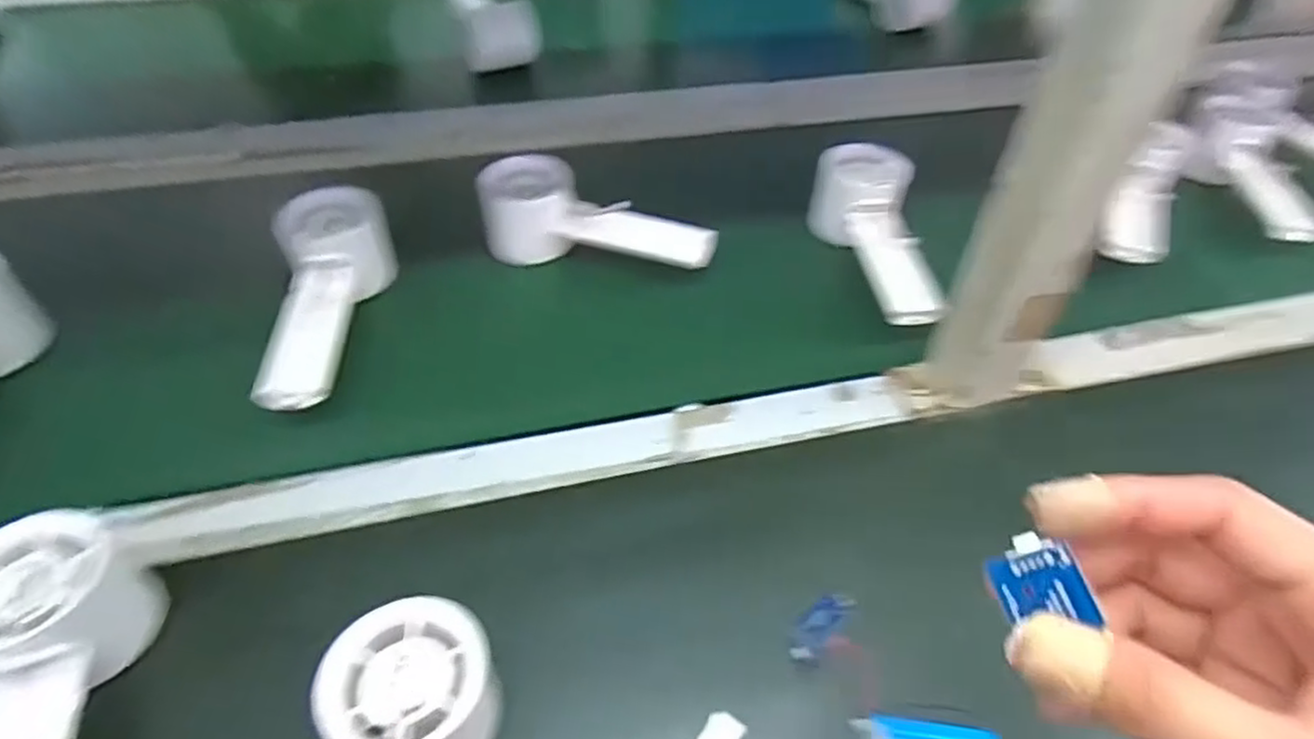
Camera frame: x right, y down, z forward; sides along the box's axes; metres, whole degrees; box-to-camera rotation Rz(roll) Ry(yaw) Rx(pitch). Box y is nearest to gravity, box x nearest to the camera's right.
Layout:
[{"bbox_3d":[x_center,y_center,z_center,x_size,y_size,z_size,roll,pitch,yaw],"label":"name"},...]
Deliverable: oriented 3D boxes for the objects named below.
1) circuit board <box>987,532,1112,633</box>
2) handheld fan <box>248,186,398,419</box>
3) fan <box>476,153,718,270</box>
[{"bbox_3d":[0.101,0.057,0.192,0.020,0.004,0.025,-30,68,20],"label":"circuit board"},{"bbox_3d":[-0.200,-0.041,0.448,0.060,0.064,0.153,-6,49,-8],"label":"handheld fan"},{"bbox_3d":[-0.039,-0.107,0.507,0.159,0.055,0.057,5,49,2],"label":"fan"}]

